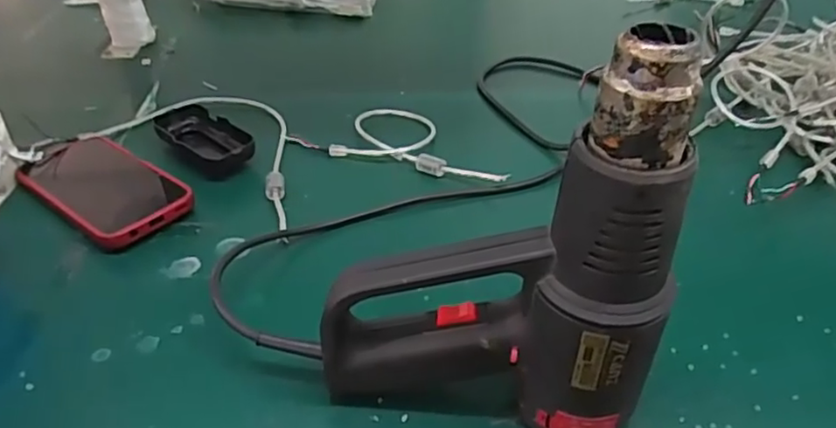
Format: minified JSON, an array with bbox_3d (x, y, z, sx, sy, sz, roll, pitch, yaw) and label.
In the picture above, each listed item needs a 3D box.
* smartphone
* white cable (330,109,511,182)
[{"bbox_3d":[-0.274,-0.024,0.530,0.172,0.020,0.082,29,47,31],"label":"smartphone"},{"bbox_3d":[0.012,-0.071,0.601,0.166,0.013,0.101,12,41,15],"label":"white cable"}]

